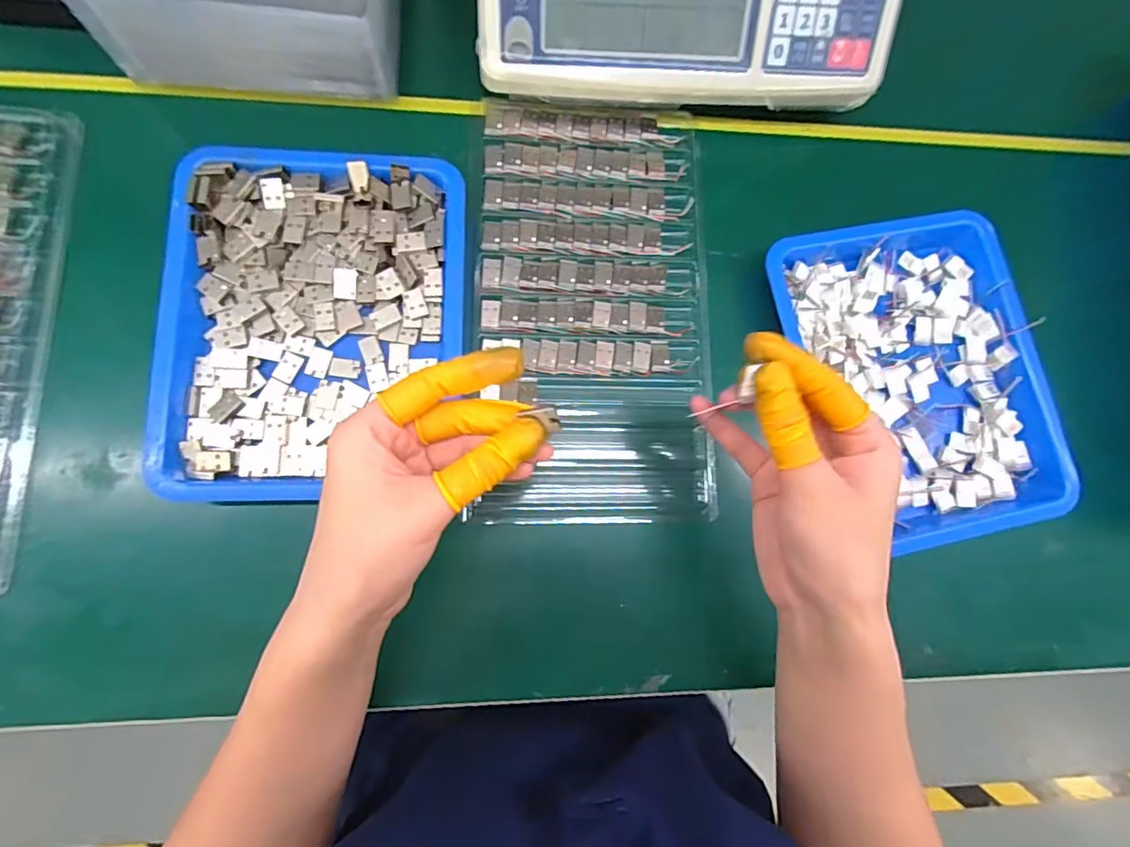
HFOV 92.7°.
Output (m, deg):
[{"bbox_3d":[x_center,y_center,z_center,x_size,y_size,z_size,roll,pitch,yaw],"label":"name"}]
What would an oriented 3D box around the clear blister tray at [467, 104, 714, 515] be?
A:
[{"bbox_3d":[0.019,-0.078,0.372,0.151,0.025,0.286,1,82,-6],"label":"clear blister tray"}]

